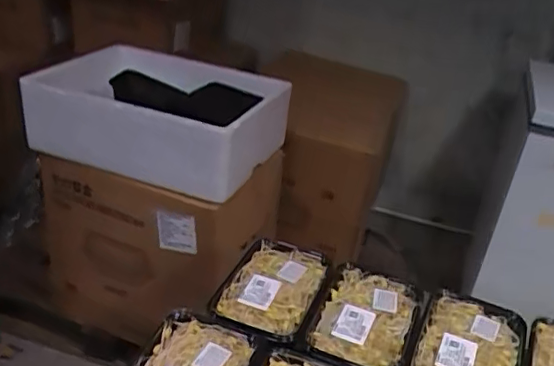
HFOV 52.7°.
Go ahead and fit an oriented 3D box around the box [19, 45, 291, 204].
[{"bbox_3d":[-0.283,-0.185,1.446,0.571,0.205,0.388,13,30,12],"label":"box"}]

